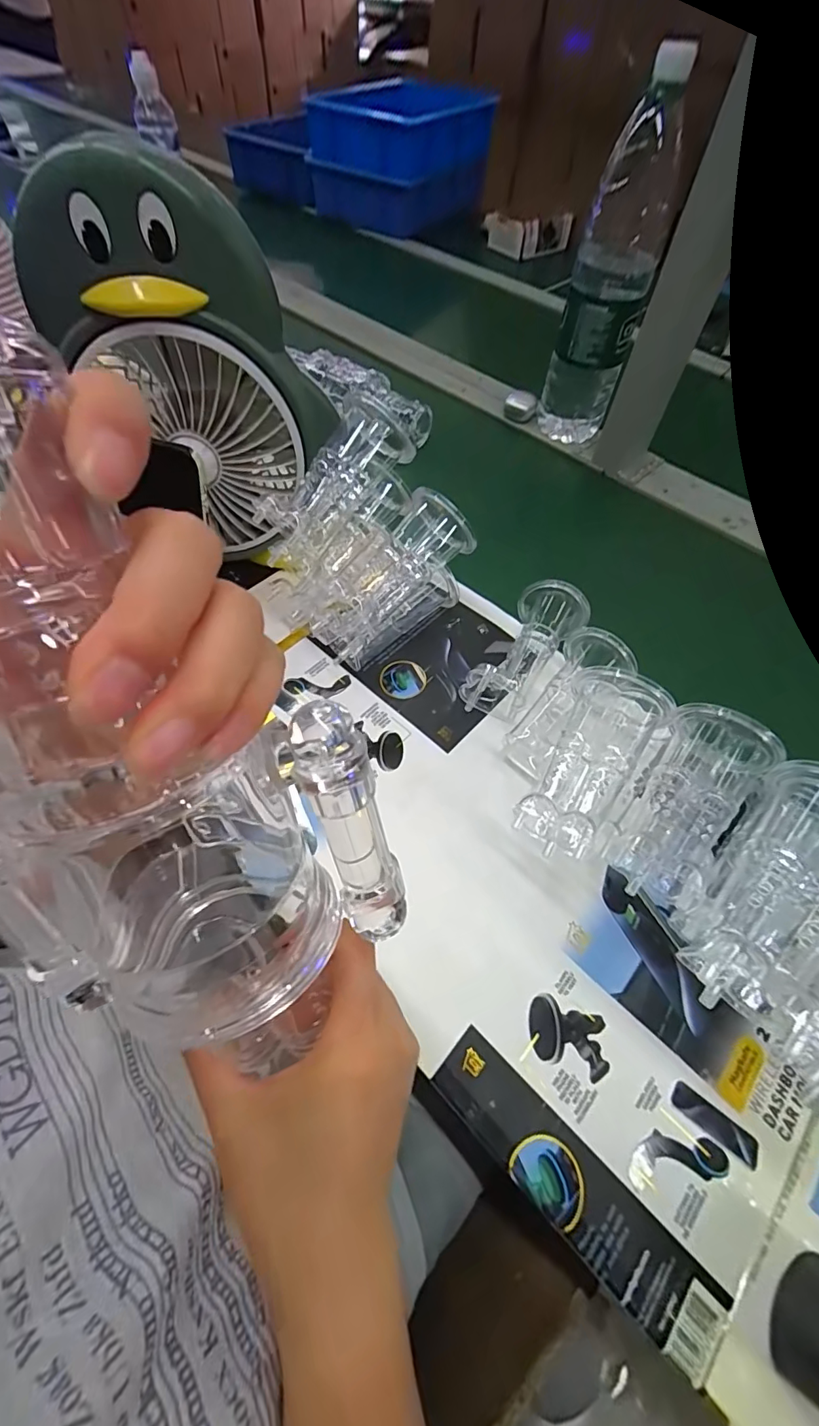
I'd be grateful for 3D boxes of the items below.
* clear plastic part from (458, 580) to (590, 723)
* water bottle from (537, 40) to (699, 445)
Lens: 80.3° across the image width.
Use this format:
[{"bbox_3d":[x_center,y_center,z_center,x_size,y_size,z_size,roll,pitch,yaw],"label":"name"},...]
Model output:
[{"bbox_3d":[0.107,-0.058,0.441,0.061,0.053,0.140,30,63,15],"label":"clear plastic part"},{"bbox_3d":[0.221,-0.473,0.547,0.085,0.313,0.073,17,60,8],"label":"water bottle"}]

